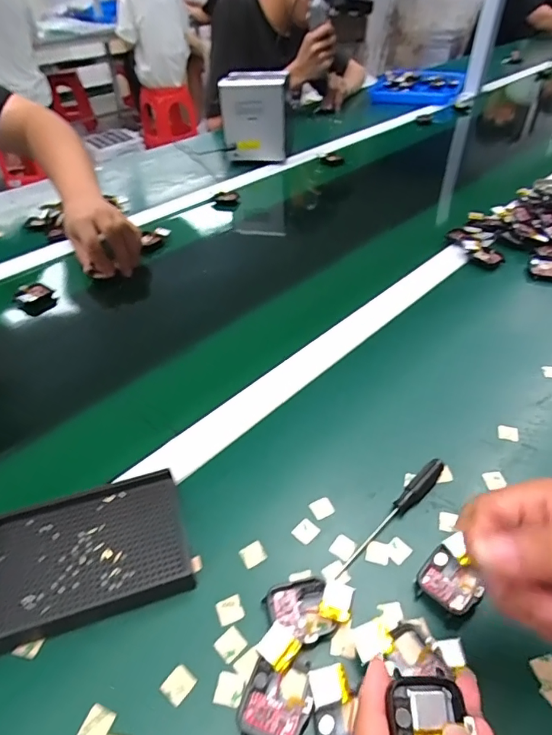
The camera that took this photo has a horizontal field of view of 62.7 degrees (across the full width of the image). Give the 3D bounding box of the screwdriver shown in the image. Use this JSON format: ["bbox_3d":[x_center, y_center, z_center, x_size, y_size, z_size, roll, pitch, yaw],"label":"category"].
[{"bbox_3d":[0.092,0.114,0.353,0.126,0.014,0.013,-32,51,-30],"label":"screwdriver"}]

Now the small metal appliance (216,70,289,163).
[{"bbox_3d":[-0.042,-0.512,0.937,0.126,0.148,0.108,0,43,1],"label":"small metal appliance"}]

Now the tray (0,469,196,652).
[{"bbox_3d":[-0.135,0.136,0.329,0.135,0.027,0.093,-13,44,-13],"label":"tray"}]

